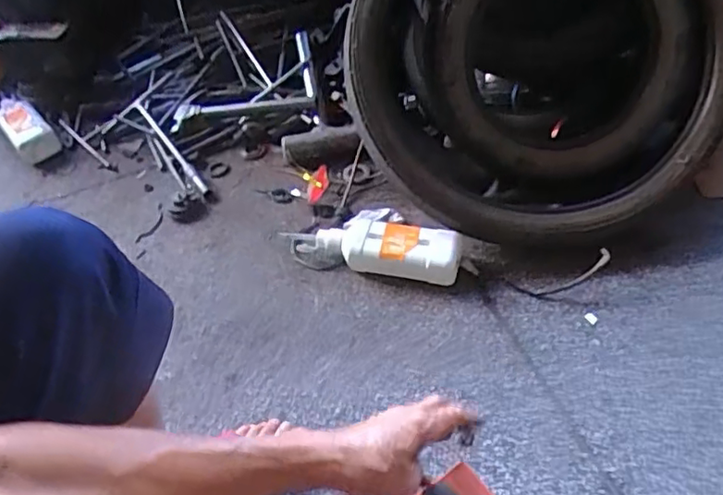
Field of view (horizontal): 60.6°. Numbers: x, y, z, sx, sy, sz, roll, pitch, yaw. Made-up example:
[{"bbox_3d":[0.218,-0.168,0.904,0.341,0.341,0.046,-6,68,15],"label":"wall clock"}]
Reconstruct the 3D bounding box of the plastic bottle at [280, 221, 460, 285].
[{"bbox_3d":[0.009,-0.003,0.944,0.282,0.060,0.083,9,46,15],"label":"plastic bottle"}]

